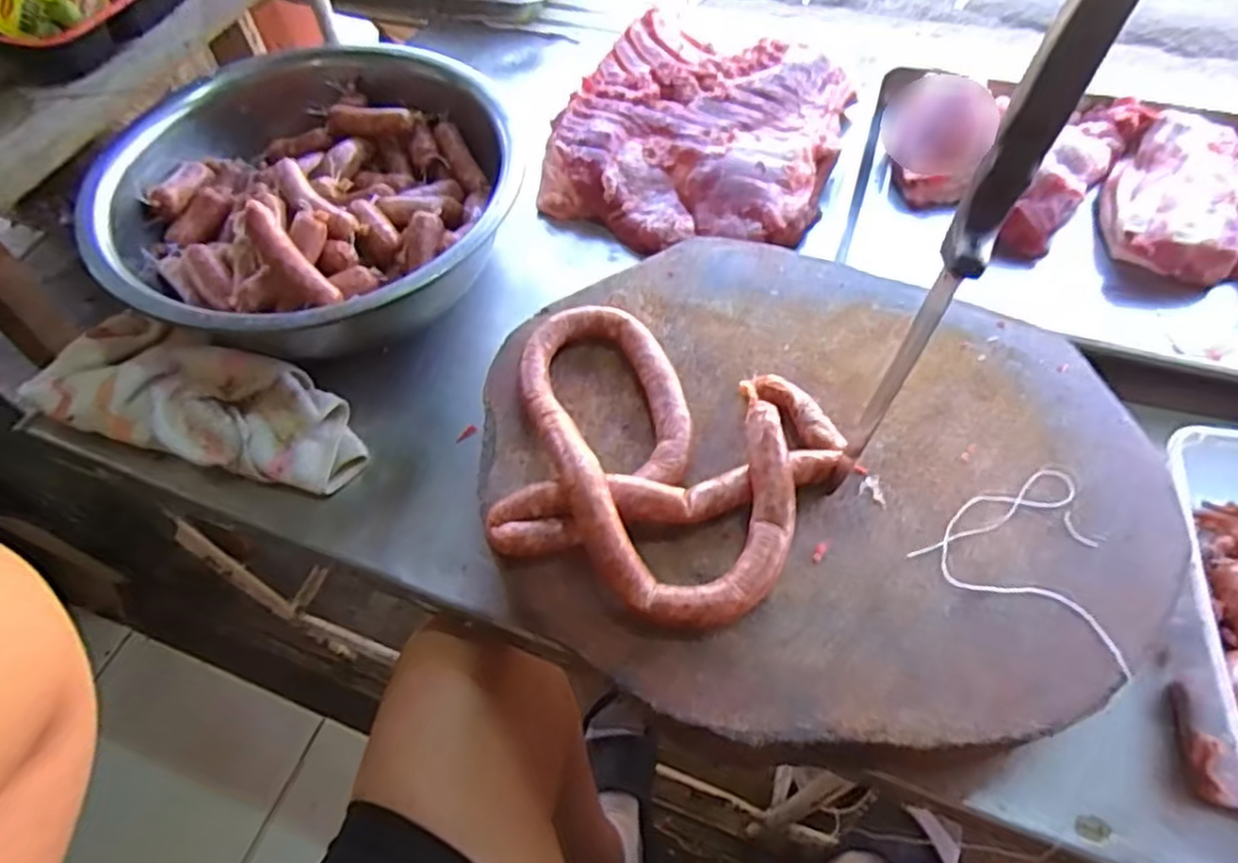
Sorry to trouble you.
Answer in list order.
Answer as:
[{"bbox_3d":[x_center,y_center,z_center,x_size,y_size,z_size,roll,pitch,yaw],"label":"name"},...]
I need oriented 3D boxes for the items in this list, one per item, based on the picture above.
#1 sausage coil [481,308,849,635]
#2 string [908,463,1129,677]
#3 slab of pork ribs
[{"bbox_3d":[0.020,0.010,0.467,0.229,0.051,0.195,22,62,14],"label":"sausage coil"},{"bbox_3d":[0.270,0.071,0.454,0.131,0.004,0.113,28,63,18],"label":"string"},{"bbox_3d":[0.089,-0.330,0.789,0.292,0.058,0.299,18,61,12],"label":"slab of pork ribs"}]

